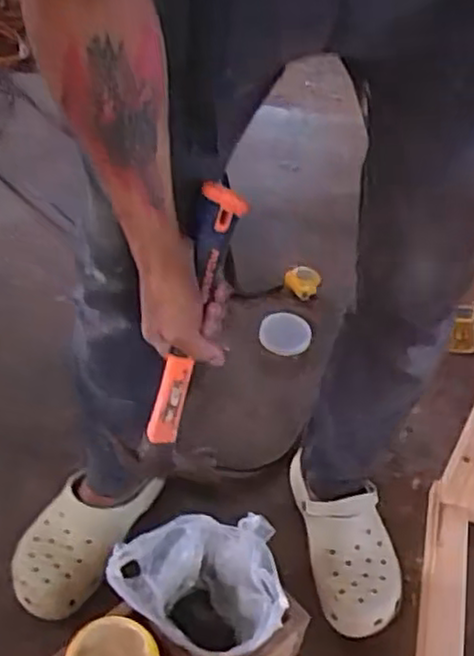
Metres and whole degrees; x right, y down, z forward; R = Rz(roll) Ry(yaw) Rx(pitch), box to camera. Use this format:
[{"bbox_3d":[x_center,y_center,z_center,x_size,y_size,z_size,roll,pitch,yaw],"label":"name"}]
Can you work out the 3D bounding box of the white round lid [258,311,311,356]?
[{"bbox_3d":[0.085,0.010,1.290,0.089,0.014,0.092,2,58,-3],"label":"white round lid"}]

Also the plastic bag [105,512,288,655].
[{"bbox_3d":[-0.046,0.324,0.822,0.192,0.166,0.140,-8,46,-16],"label":"plastic bag"}]

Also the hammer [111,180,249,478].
[{"bbox_3d":[-0.050,0.020,0.688,0.082,0.332,0.067,33,32,32],"label":"hammer"}]

